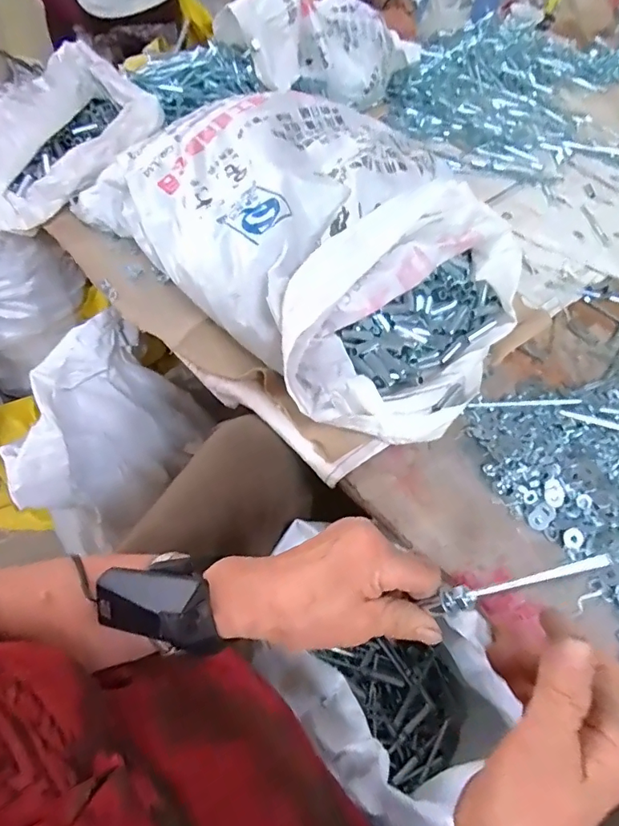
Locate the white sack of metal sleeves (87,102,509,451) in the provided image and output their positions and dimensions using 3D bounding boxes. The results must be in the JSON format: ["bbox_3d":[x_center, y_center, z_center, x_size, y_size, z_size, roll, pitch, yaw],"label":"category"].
[{"bbox_3d":[0.011,-0.222,0.620,0.341,0.163,0.542,-30,59,-26],"label":"white sack of metal sleeves"}]

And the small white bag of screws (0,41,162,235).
[{"bbox_3d":[-0.422,-0.439,0.770,0.350,0.148,0.306,-22,56,-22],"label":"small white bag of screws"}]

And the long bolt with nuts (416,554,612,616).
[{"bbox_3d":[0.112,0.100,0.283,0.008,0.114,0.012,31,42,-32],"label":"long bolt with nuts"}]

